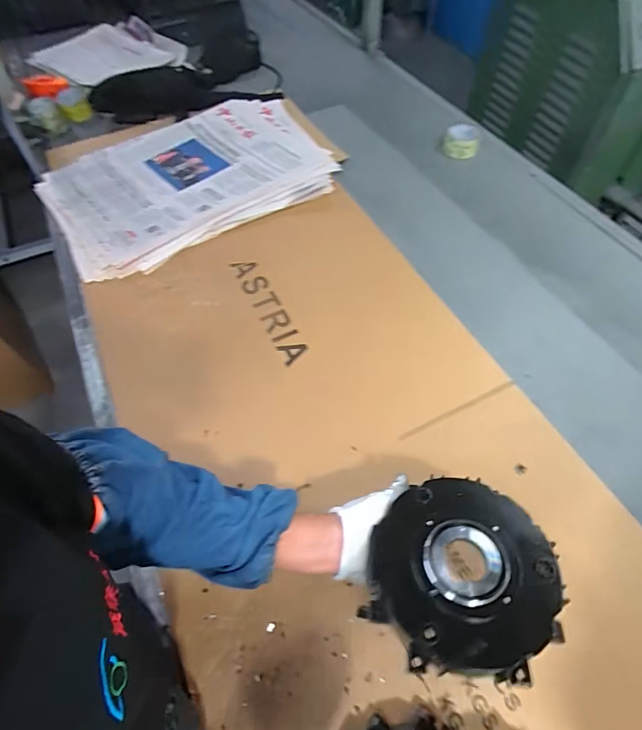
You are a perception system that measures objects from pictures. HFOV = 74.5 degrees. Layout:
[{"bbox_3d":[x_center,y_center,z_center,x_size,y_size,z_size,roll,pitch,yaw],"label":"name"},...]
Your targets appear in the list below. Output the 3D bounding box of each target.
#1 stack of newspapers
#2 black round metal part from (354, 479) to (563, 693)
[{"bbox_3d":[-0.284,-0.438,0.981,0.642,0.036,0.414,-31,62,-17],"label":"stack of newspapers"},{"bbox_3d":[0.138,0.195,0.407,0.170,0.034,0.169,-1,57,1],"label":"black round metal part"}]

